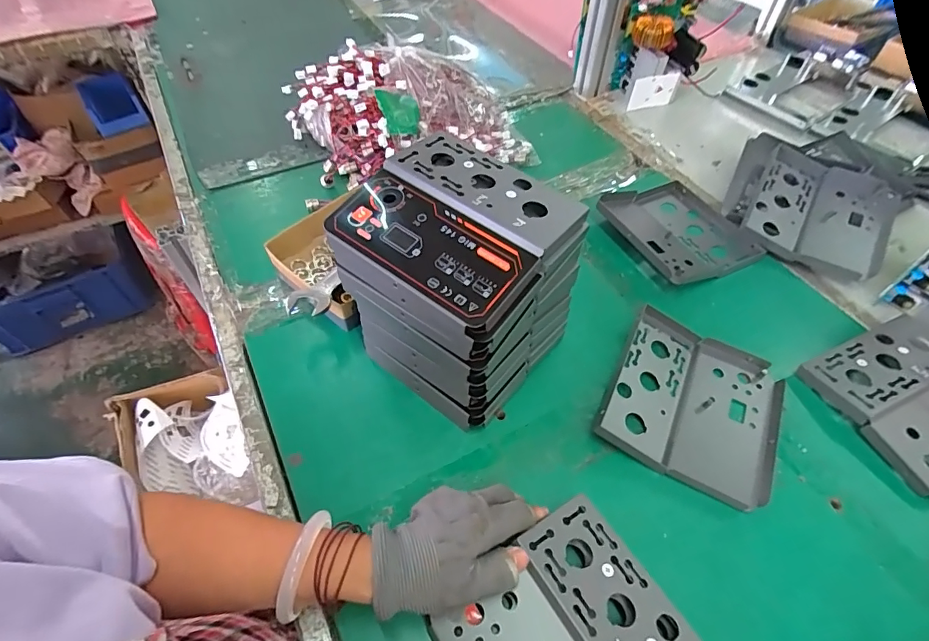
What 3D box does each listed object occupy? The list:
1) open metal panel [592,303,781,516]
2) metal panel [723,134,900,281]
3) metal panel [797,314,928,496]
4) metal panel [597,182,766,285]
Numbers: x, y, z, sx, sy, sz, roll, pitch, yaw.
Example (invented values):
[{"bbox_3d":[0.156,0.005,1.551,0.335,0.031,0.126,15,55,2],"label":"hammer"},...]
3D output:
[{"bbox_3d":[0.218,0.074,0.442,0.152,0.029,0.160,23,56,17],"label":"open metal panel"},{"bbox_3d":[0.435,-0.140,0.596,0.182,0.049,0.174,25,66,18],"label":"metal panel"},{"bbox_3d":[0.432,0.076,0.445,0.152,0.027,0.146,-20,55,-14],"label":"metal panel"},{"bbox_3d":[0.267,-0.118,0.586,0.167,0.033,0.158,-20,55,-15],"label":"metal panel"}]

